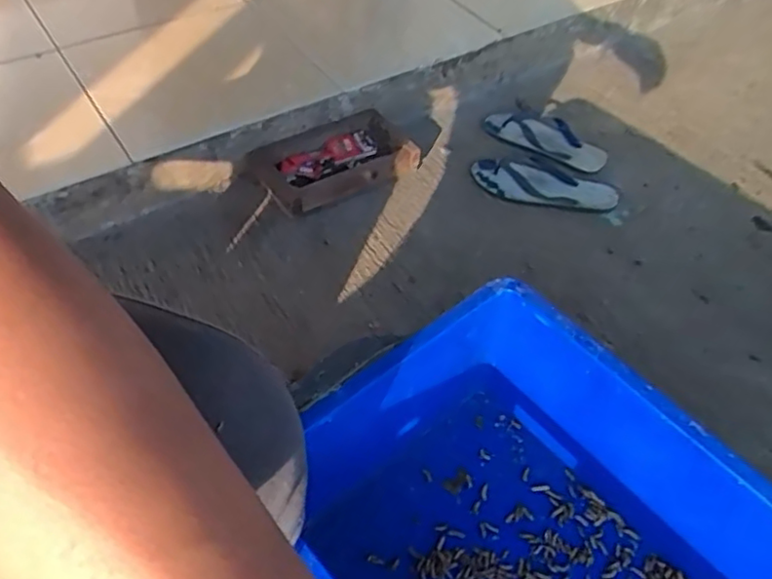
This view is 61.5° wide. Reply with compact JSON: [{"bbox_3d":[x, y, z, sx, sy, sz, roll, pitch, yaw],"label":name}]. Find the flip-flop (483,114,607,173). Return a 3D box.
[{"bbox_3d":[0.317,-0.300,1.311,0.256,0.047,0.095,22,51,15],"label":"flip-flop"}]

